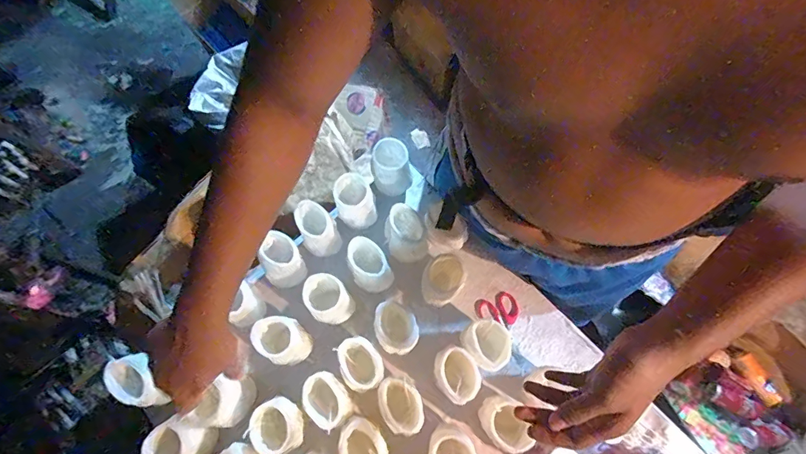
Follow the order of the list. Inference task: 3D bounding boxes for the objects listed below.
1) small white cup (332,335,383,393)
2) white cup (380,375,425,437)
[{"bbox_3d":[-0.065,0.213,0.671,0.066,0.095,0.083,-29,72,-10],"label":"small white cup"},{"bbox_3d":[-0.002,0.268,0.644,0.056,0.102,0.079,-20,71,-7],"label":"white cup"}]

